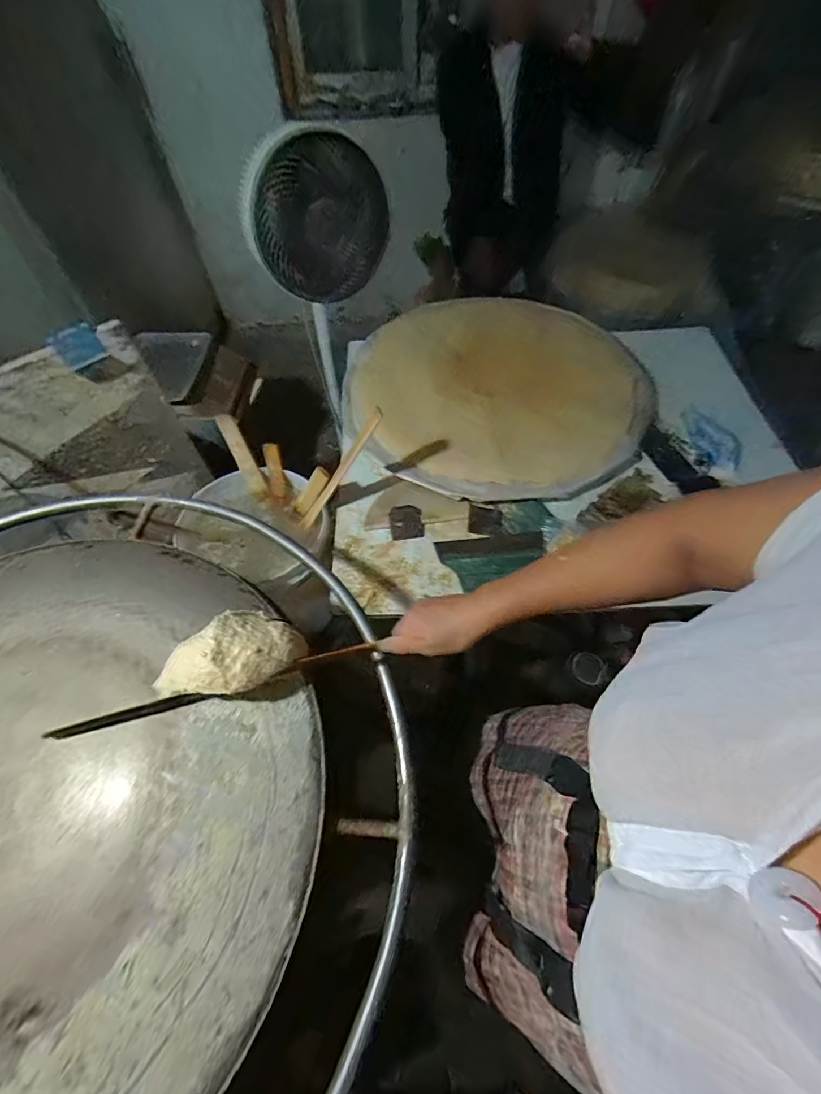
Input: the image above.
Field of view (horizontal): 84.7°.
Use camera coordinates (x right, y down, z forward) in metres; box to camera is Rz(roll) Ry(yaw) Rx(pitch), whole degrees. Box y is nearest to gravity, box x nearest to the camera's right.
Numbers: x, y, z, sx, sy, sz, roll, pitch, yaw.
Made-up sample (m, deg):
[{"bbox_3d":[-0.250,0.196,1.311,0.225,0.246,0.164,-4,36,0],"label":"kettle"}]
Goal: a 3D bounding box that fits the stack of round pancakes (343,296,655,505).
[{"bbox_3d":[0.197,-0.387,1.010,0.651,0.057,0.666,24,61,13],"label":"stack of round pancakes"}]

